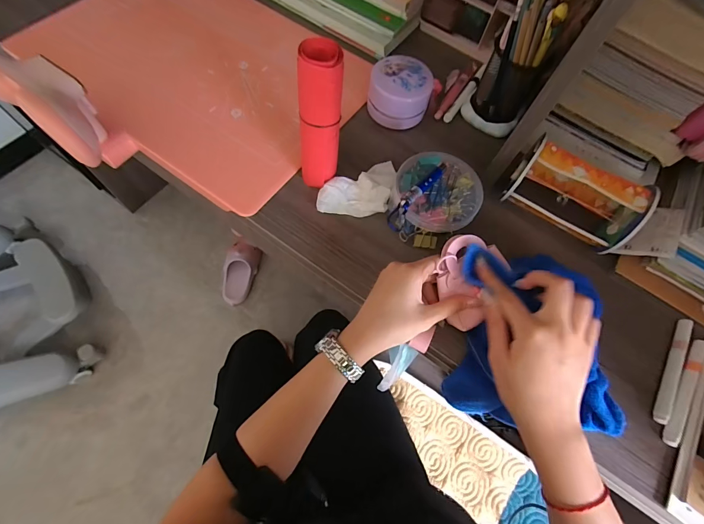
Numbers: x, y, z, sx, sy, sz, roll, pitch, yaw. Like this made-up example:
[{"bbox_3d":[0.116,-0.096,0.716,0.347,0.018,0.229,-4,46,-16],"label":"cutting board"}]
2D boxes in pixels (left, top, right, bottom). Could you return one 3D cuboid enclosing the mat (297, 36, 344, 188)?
[{"bbox_3d":[-0.034,-0.142,0.358,0.045,0.165,0.042,-2,68,-4],"label":"mat"}]

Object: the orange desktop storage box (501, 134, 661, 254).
[{"bbox_3d":[0.258,-0.078,0.394,0.129,0.077,0.073,32,70,10],"label":"orange desktop storage box"}]

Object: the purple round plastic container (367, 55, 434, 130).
[{"bbox_3d":[0.065,-0.233,0.462,0.081,0.052,0.078,1,68,-3],"label":"purple round plastic container"}]

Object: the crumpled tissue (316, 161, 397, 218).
[{"bbox_3d":[0.007,-0.097,0.419,0.089,0.024,0.080,8,68,0],"label":"crumpled tissue"}]

